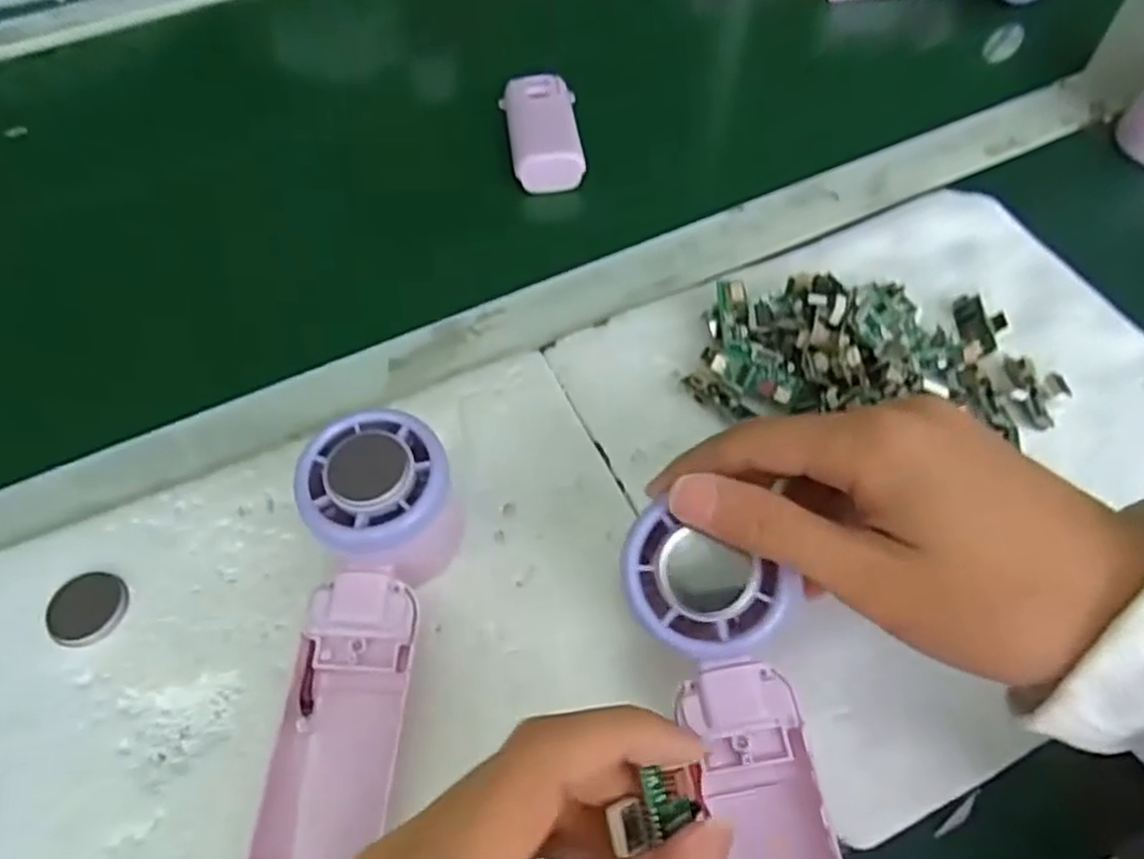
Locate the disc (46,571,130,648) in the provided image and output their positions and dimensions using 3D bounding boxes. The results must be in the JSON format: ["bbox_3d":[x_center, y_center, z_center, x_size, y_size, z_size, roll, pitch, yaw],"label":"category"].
[{"bbox_3d":[-0.195,0.072,0.306,0.028,0.004,0.029,0,57,0],"label":"disc"}]

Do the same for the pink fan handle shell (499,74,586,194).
[{"bbox_3d":[-0.019,-0.192,0.477,0.045,0.021,0.099,-4,57,-2],"label":"pink fan handle shell"}]

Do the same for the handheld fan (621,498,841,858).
[{"bbox_3d":[0.056,0.103,0.245,0.050,0.034,0.156,-15,89,-9],"label":"handheld fan"}]

